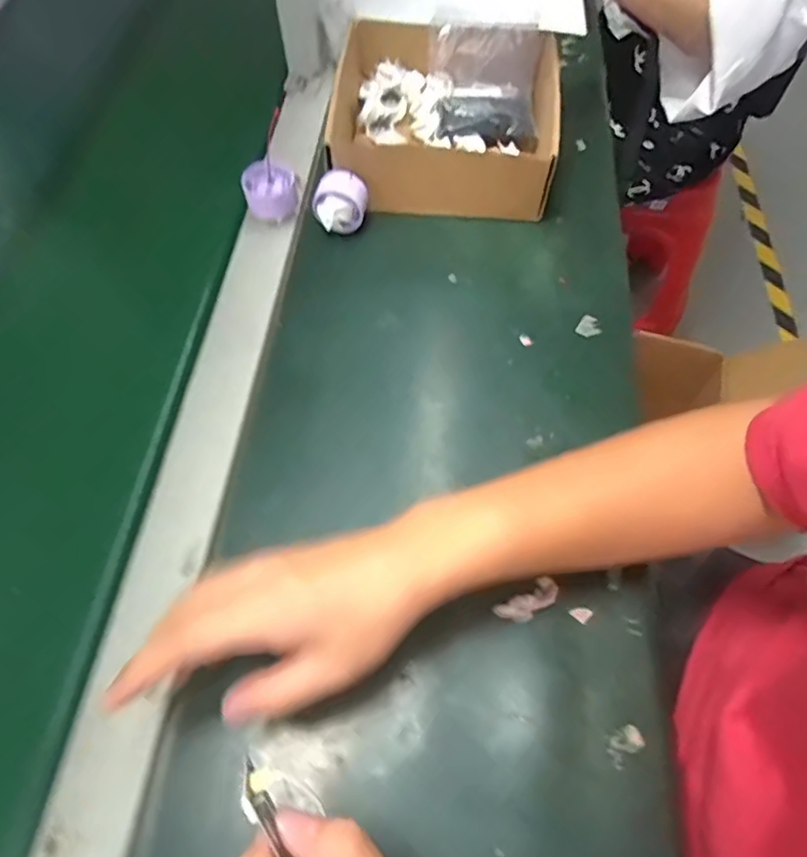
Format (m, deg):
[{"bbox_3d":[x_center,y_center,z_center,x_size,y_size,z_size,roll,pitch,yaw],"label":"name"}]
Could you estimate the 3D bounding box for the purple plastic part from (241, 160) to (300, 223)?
[{"bbox_3d":[-0.120,-0.215,0.566,0.050,0.045,0.038,-12,61,-7],"label":"purple plastic part"}]

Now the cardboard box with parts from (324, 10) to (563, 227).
[{"bbox_3d":[0.043,-0.323,0.617,0.203,0.076,0.226,5,60,3],"label":"cardboard box with parts"}]

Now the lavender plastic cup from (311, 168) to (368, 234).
[{"bbox_3d":[-0.058,-0.207,0.564,0.048,0.047,0.035,5,60,3],"label":"lavender plastic cup"}]

